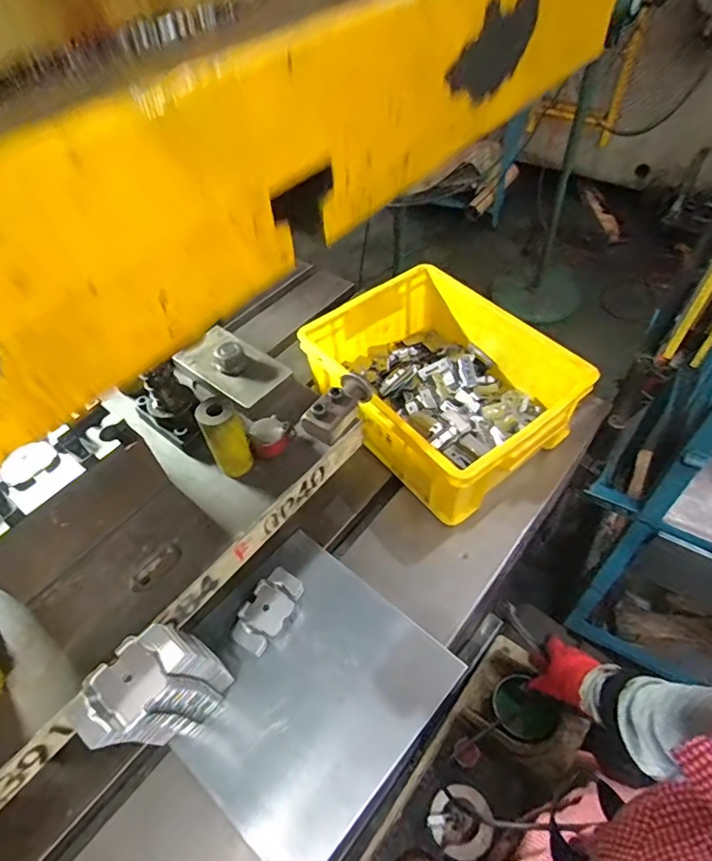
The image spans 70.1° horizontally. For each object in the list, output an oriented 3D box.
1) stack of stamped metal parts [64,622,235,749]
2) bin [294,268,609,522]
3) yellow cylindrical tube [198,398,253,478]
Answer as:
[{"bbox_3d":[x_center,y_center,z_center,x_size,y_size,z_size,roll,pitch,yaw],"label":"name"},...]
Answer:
[{"bbox_3d":[-0.172,0.244,0.465,0.055,0.173,0.099,28,59,24],"label":"stack of stamped metal parts"},{"bbox_3d":[0.118,-0.070,0.736,0.257,0.125,0.347,-34,57,-21],"label":"bin"},{"bbox_3d":[-0.140,0.007,0.547,0.040,0.110,0.038,-2,52,3],"label":"yellow cylindrical tube"}]

